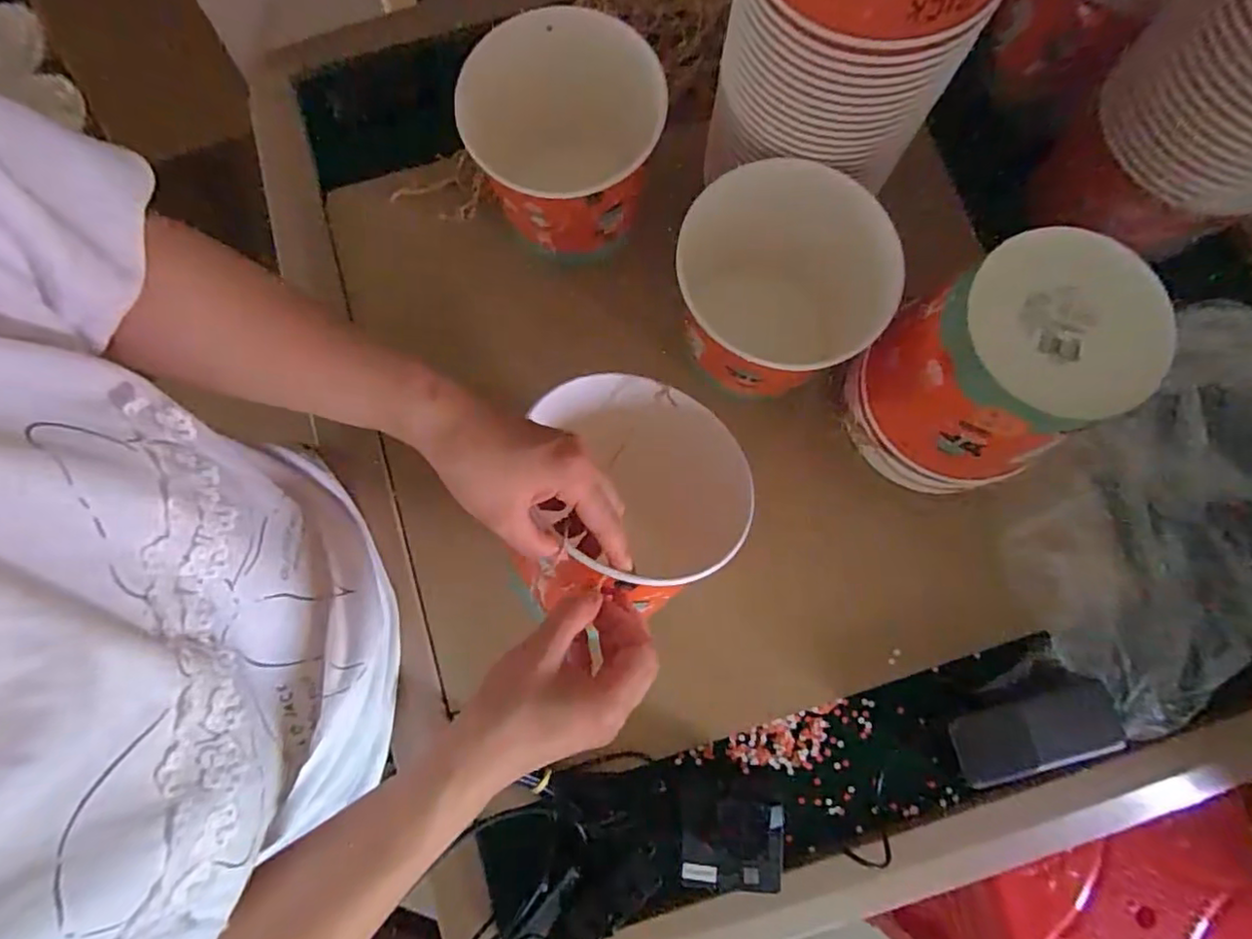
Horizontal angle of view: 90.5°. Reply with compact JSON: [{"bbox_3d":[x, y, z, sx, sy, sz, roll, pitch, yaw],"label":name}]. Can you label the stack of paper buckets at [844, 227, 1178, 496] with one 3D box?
[{"bbox_3d":[0.259,-0.067,0.455,0.134,0.178,0.147,-29,81,-5],"label":"stack of paper buckets"}]

